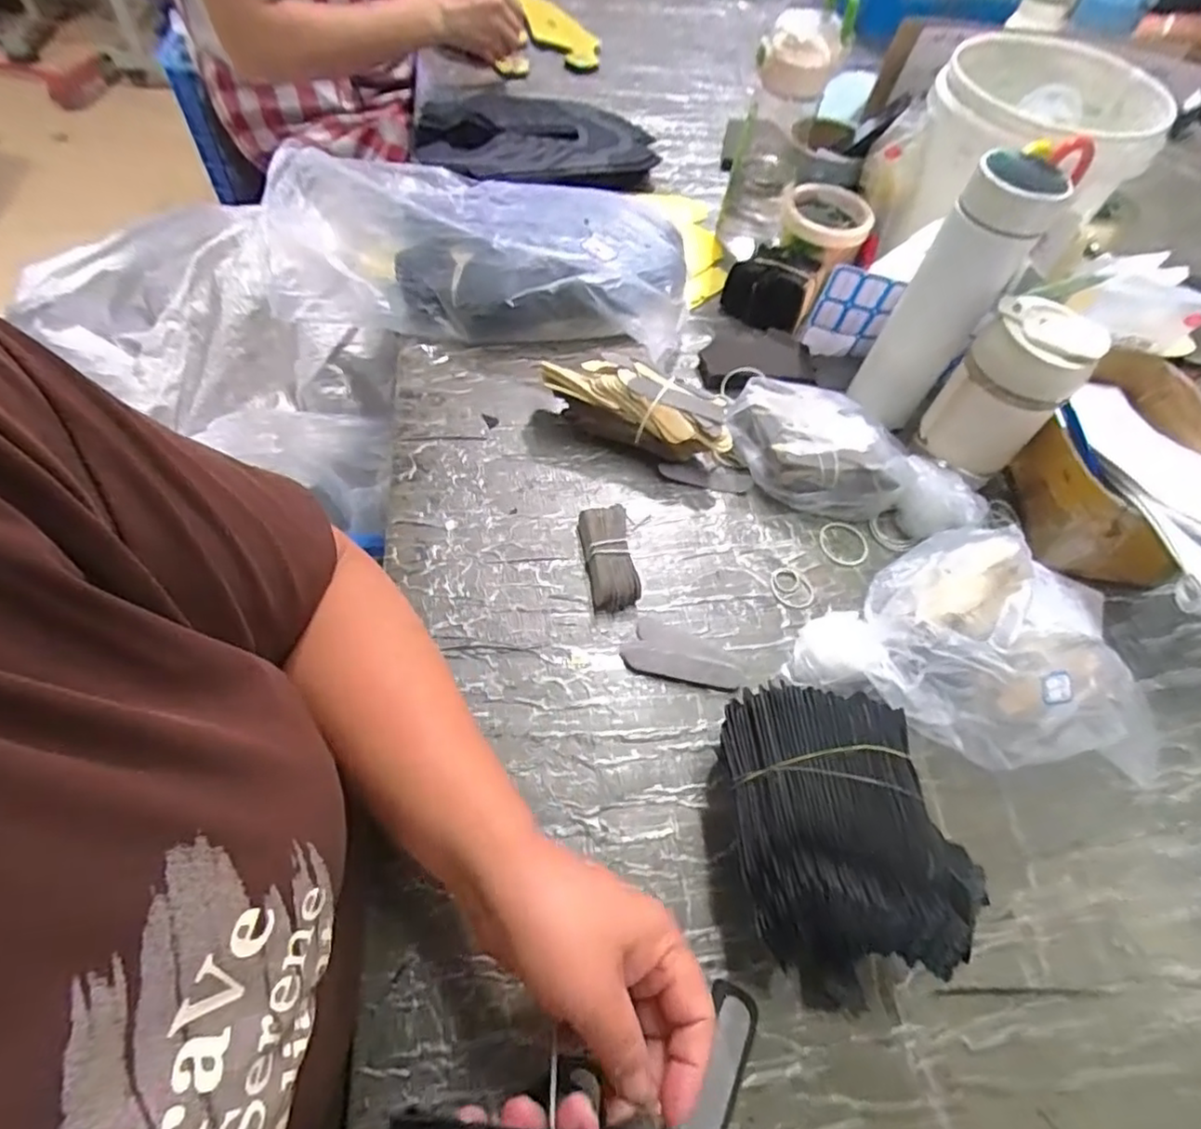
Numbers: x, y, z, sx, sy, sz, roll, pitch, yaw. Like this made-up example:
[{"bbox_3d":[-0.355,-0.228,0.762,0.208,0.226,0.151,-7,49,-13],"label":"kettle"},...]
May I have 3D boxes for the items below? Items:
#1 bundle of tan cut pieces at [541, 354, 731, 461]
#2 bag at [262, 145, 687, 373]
[{"bbox_3d":[0.033,-0.143,0.580,0.174,0.061,0.068,20,58,7],"label":"bundle of tan cut pieces"},{"bbox_3d":[-0.119,-0.338,0.689,0.419,0.083,0.241,5,57,-2],"label":"bag"}]

